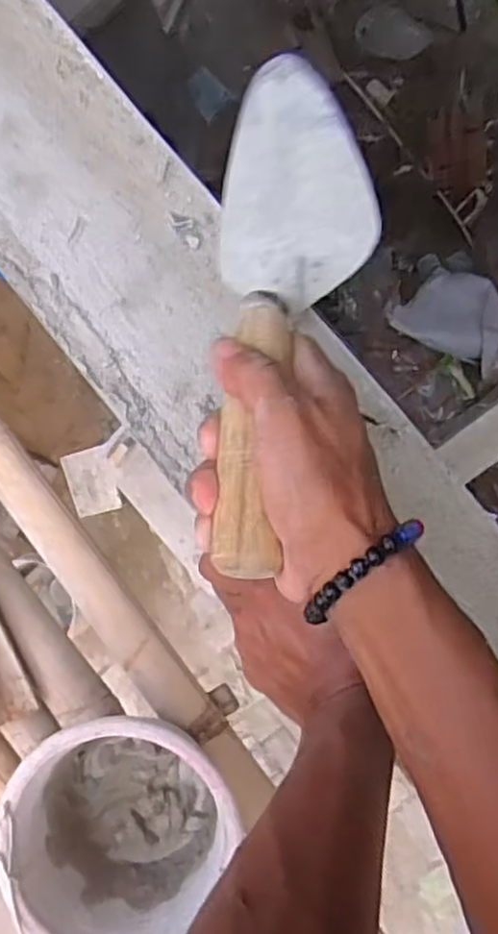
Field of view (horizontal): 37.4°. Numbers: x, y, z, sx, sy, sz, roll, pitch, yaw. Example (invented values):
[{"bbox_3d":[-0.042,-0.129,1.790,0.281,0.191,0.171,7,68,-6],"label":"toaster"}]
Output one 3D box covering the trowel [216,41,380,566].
[{"bbox_3d":[0.017,-0.079,0.363,0.082,0.056,0.271,3,66,9],"label":"trowel"}]

